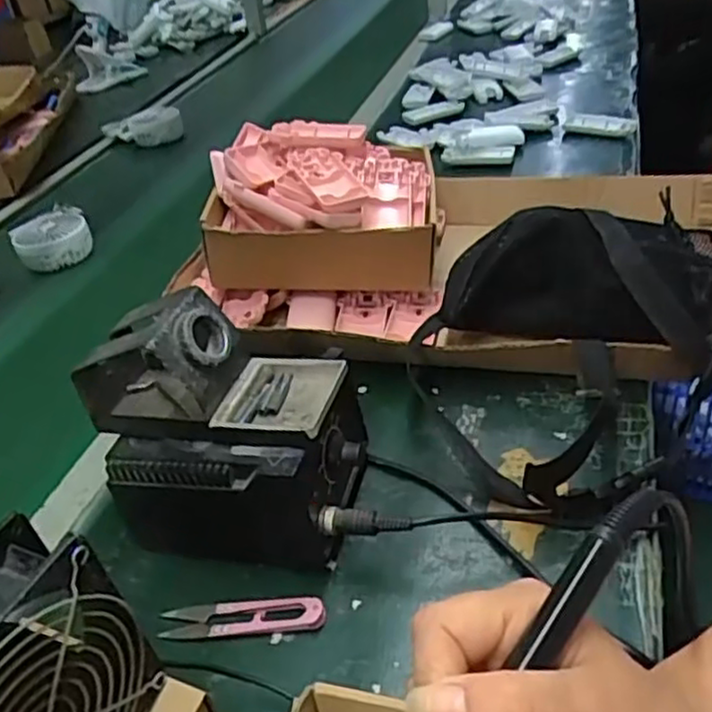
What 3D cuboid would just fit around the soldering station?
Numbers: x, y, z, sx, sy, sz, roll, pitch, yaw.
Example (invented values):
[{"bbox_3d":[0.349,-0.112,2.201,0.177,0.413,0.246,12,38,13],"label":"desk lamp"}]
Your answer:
[{"bbox_3d":[-0.087,0.049,0.475,0.177,0.158,0.098,-1,38,9],"label":"soldering station"}]

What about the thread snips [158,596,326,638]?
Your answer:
[{"bbox_3d":[-0.070,0.161,0.445,0.103,0.013,0.023,-4,37,6],"label":"thread snips"}]

